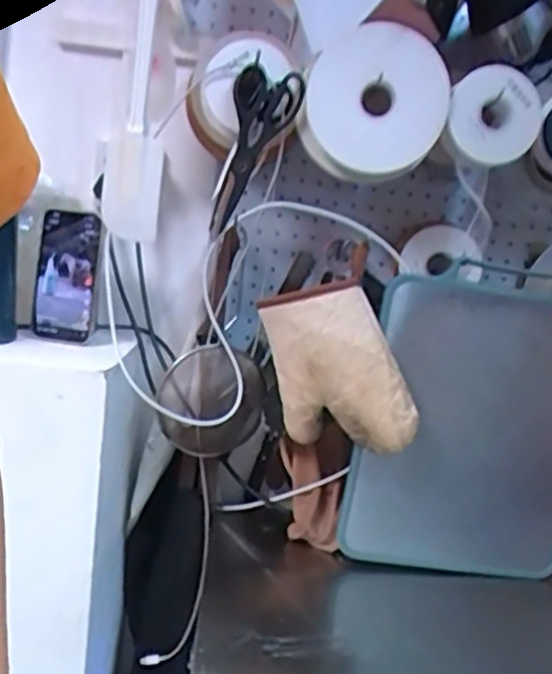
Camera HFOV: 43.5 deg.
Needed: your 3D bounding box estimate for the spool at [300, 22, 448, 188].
[{"bbox_3d":[0.111,-0.263,0.792,0.162,0.154,0.041,6,10,-1],"label":"spool"}]

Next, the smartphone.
[{"bbox_3d":[-0.261,-0.075,0.859,0.080,0.158,0.004,7,2,15],"label":"smartphone"}]

